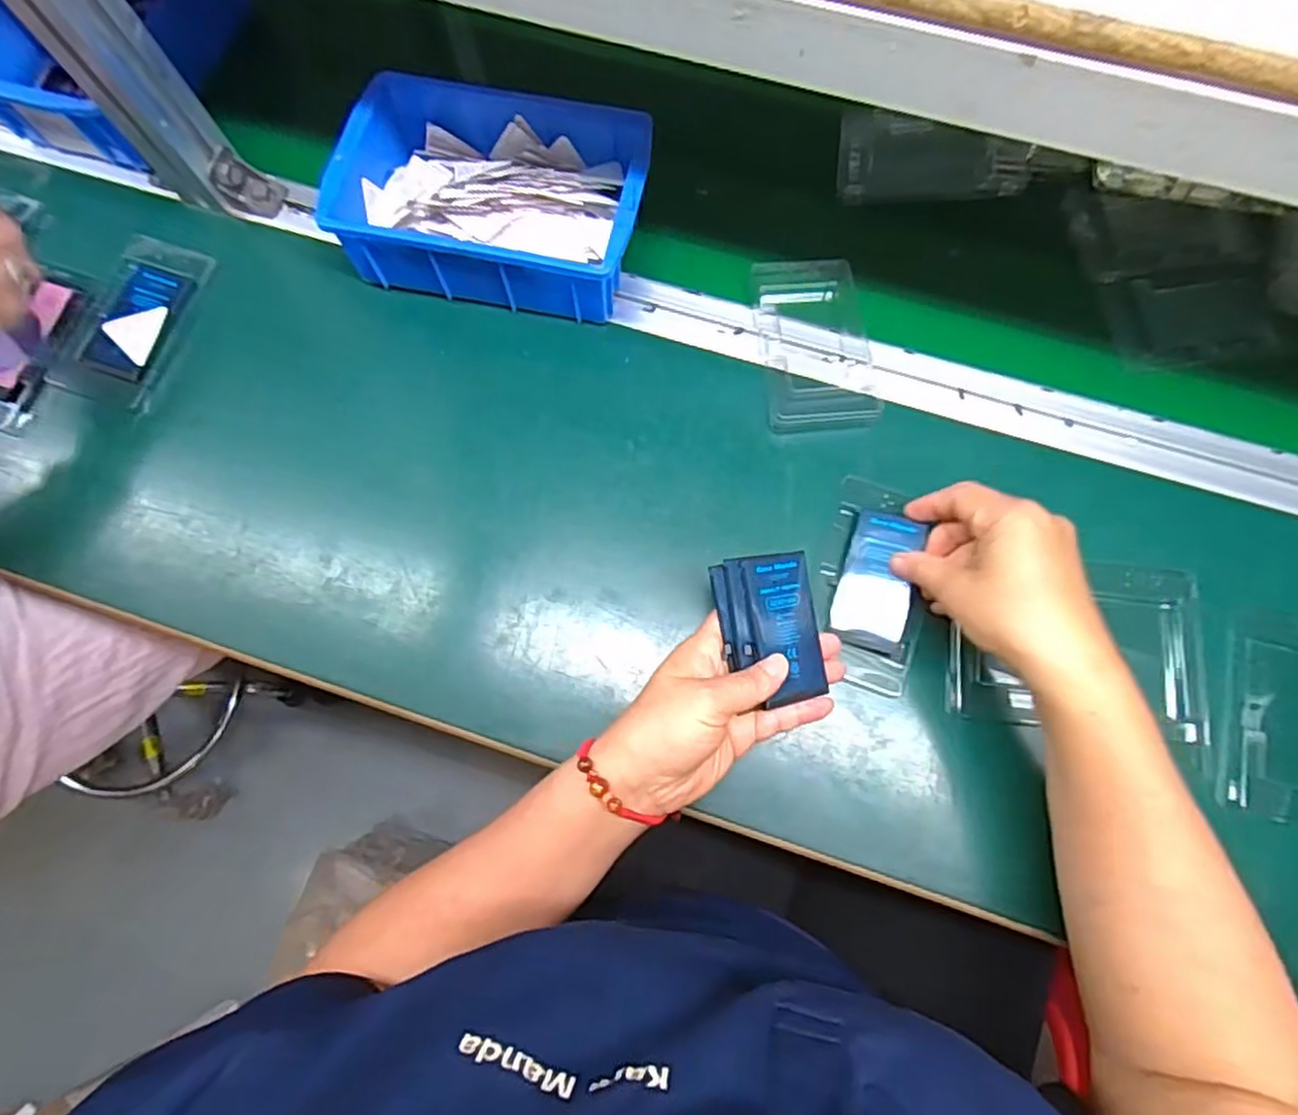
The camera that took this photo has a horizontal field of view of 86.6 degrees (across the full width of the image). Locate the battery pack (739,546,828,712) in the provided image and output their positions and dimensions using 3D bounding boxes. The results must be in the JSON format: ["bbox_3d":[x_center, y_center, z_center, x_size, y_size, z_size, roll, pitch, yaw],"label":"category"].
[{"bbox_3d":[0.080,0.040,0.401,0.043,0.004,0.082,-8,87,-22],"label":"battery pack"}]

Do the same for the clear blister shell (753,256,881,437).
[{"bbox_3d":[0.116,-0.153,0.482,0.076,0.015,0.134,-5,76,0],"label":"clear blister shell"}]

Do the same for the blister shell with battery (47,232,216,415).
[{"bbox_3d":[-0.375,-0.173,0.500,0.073,0.016,0.127,17,77,6],"label":"blister shell with battery"}]

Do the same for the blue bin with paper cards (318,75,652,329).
[{"bbox_3d":[-0.104,-0.254,0.485,0.200,0.065,0.143,11,76,4],"label":"blue bin with paper cards"}]

